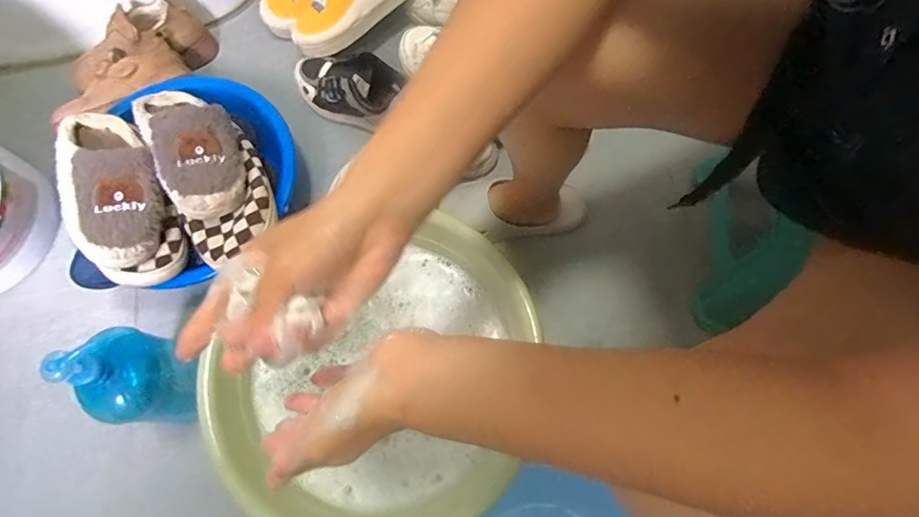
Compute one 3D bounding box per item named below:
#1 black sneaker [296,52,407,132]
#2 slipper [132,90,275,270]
[{"bbox_3d":[-0.187,-0.291,0.833,0.207,0.087,0.096,24,74,10],"label":"black sneaker"},{"bbox_3d":[-0.358,-0.137,0.684,0.124,0.082,0.308,-29,72,-7],"label":"slipper"}]

